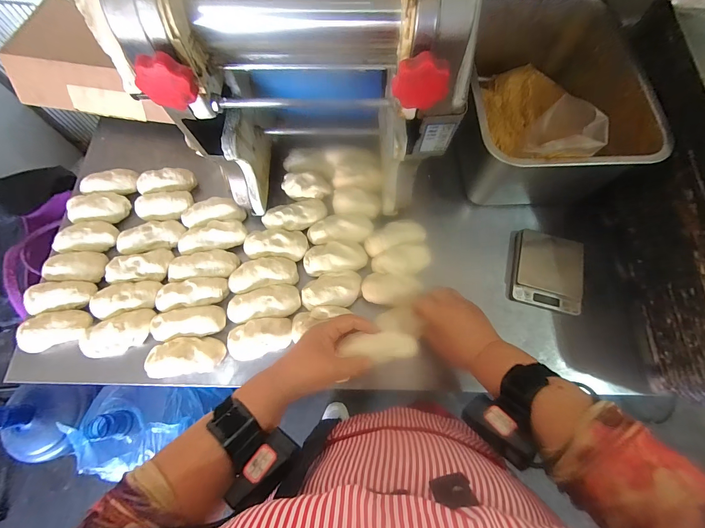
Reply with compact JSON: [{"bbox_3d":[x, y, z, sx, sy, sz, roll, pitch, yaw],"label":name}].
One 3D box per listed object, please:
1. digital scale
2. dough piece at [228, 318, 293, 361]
[{"bbox_3d":[0.315,0.012,0.527,0.111,0.023,0.125,11,70,4],"label":"digital scale"},{"bbox_3d":[-0.135,0.107,0.472,0.094,0.036,0.051,-16,71,-6],"label":"dough piece"}]

